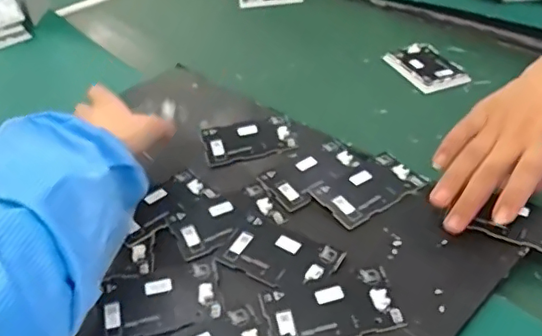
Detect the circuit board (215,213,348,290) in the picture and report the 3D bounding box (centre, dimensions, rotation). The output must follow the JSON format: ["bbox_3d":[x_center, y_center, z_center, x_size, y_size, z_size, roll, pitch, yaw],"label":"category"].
[{"bbox_3d":[0.007,0.071,0.467,0.097,0.004,0.056,18,45,28],"label":"circuit board"}]

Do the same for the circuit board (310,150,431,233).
[{"bbox_3d":[0.093,0.017,0.529,0.097,0.005,0.059,-27,43,-23],"label":"circuit board"}]

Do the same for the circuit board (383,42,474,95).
[{"bbox_3d":[0.205,-0.131,0.729,0.070,0.009,0.110,-19,40,-14],"label":"circuit board"}]

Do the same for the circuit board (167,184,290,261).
[{"bbox_3d":[-0.043,0.046,0.514,0.096,0.004,0.060,-20,40,-16],"label":"circuit board"}]

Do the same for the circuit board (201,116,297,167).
[{"bbox_3d":[-0.025,-0.030,0.606,0.094,0.006,0.062,-12,47,-6],"label":"circuit board"}]

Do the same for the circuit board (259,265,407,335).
[{"bbox_3d":[0.045,0.105,0.423,0.095,0.007,0.062,-12,39,-7],"label":"circuit board"}]

